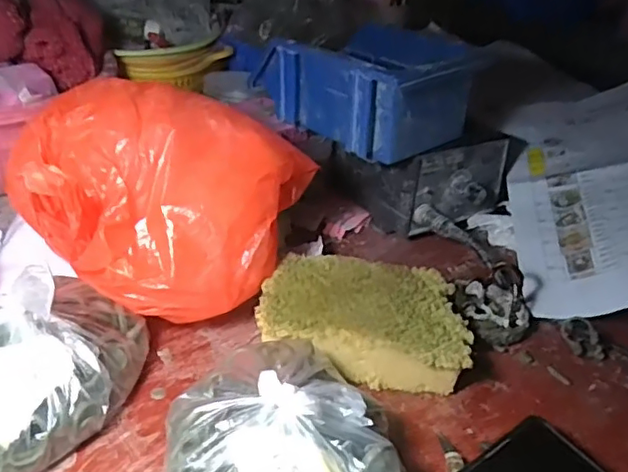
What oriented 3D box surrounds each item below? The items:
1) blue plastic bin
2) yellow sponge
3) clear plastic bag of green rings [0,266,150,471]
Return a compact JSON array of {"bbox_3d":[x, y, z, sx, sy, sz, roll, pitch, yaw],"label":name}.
[{"bbox_3d":[0.044,-0.136,0.528,0.123,0.076,0.173,-22,43,-36],"label":"blue plastic bin"},{"bbox_3d":[0.034,0.059,0.418,0.137,0.042,0.092,7,33,0],"label":"yellow sponge"},{"bbox_3d":[-0.163,0.075,0.337,0.102,0.066,0.123,12,34,8],"label":"clear plastic bag of green rings"}]

